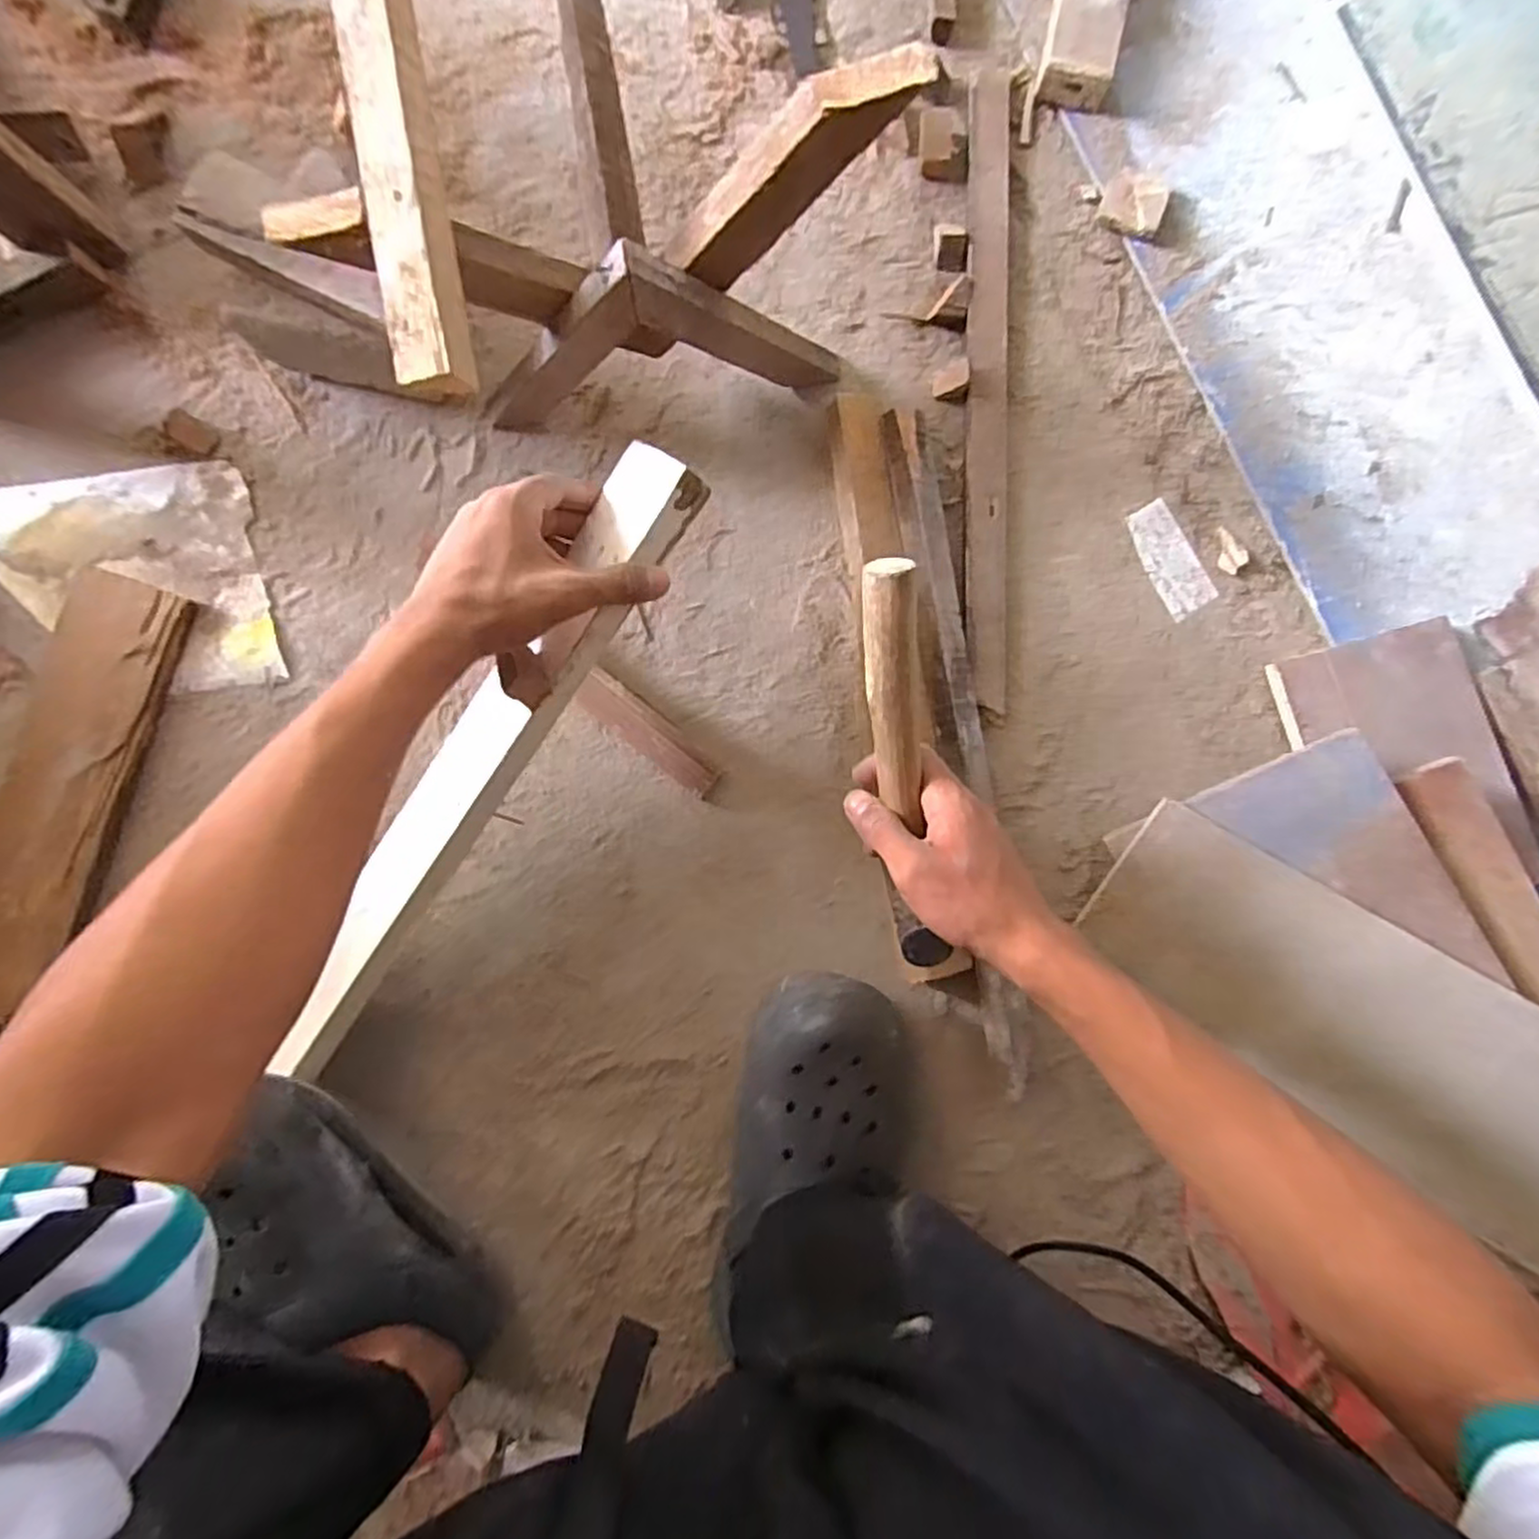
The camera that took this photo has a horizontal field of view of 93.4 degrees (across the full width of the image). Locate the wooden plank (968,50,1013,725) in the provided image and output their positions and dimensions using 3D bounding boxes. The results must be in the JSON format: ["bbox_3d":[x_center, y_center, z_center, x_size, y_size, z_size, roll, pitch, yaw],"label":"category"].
[{"bbox_3d":[0.167,-0.288,0.550,0.033,0.012,0.481,1,88,0],"label":"wooden plank"}]

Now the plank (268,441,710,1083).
[{"bbox_3d":[-0.184,0.006,0.454,0.068,0.022,0.451,41,100,29],"label":"plank"}]

